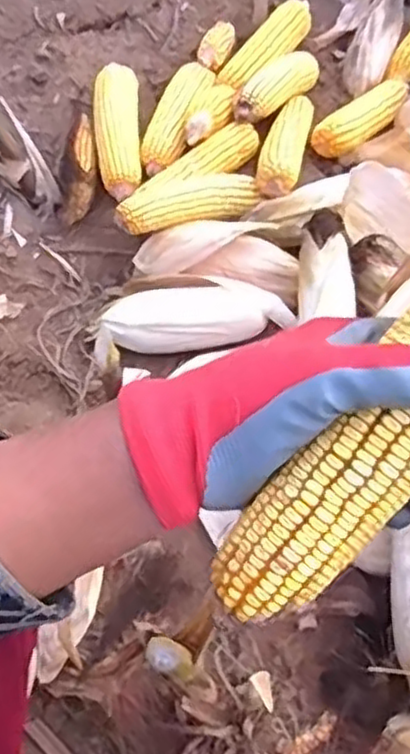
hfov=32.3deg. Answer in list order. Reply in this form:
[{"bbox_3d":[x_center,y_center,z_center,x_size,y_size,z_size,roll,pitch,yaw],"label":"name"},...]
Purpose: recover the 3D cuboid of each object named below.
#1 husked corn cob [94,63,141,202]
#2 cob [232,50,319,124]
[{"bbox_3d":[-0.115,-0.317,0.942,0.055,0.046,0.210,-5,69,1],"label":"husked corn cob"},{"bbox_3d":[0.099,-0.396,0.950,0.048,0.040,0.183,33,53,14],"label":"cob"}]

